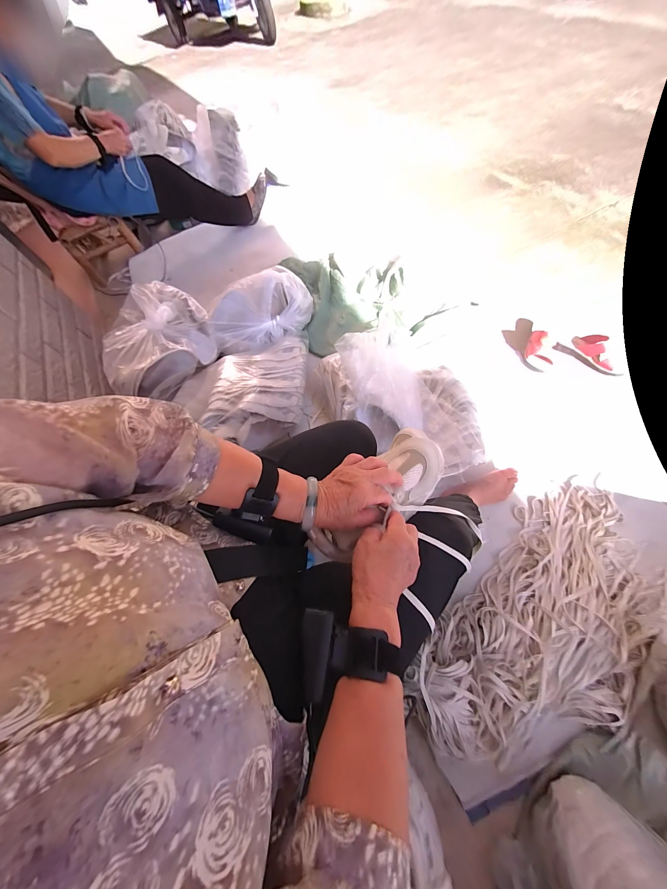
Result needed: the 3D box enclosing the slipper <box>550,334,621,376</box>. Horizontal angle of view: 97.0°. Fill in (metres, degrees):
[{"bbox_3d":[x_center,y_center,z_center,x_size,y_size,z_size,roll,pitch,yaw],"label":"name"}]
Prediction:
[{"bbox_3d":[0.835,-0.301,0.950,0.199,0.055,0.102,36,75,23],"label":"slipper"}]

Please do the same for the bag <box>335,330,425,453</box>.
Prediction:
[{"bbox_3d":[0.125,-0.175,0.785,0.211,0.113,0.285,-11,63,4],"label":"bag"}]

